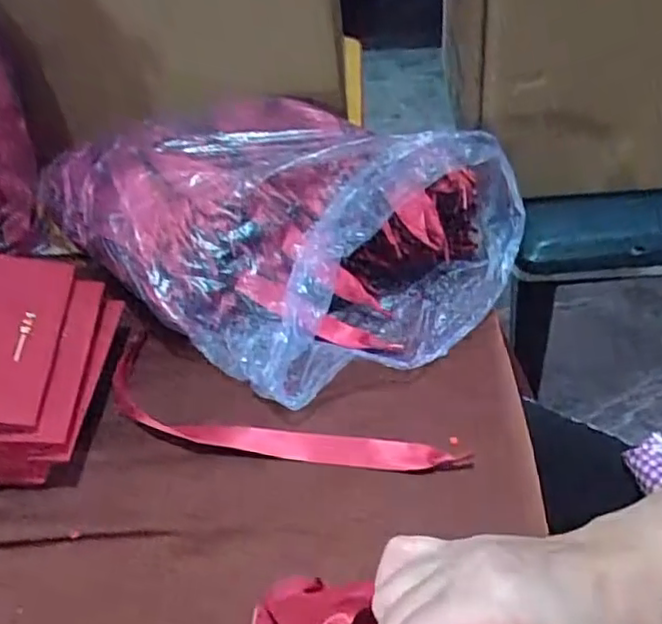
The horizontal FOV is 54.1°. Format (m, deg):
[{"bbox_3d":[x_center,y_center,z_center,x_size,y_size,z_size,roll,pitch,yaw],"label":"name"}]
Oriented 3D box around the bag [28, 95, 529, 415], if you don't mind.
[{"bbox_3d":[-0.077,-0.100,0.554,0.437,0.100,0.242,33,59,32],"label":"bag"}]

